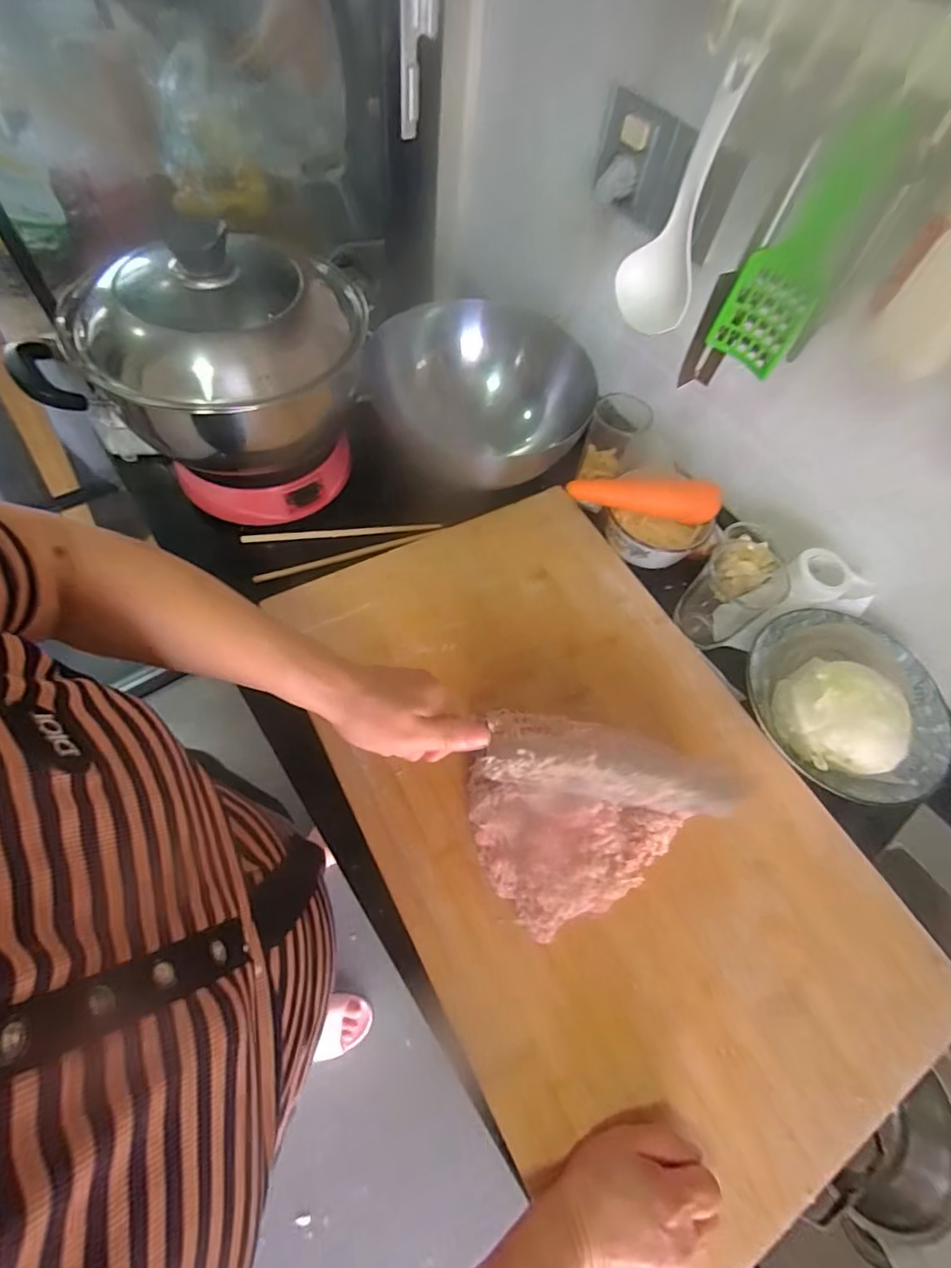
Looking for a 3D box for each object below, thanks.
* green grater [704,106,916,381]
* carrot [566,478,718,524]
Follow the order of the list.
[{"bbox_3d":[0.245,-0.290,0.407,0.008,0.165,0.064,-31,65,-29],"label":"green grater"},{"bbox_3d":[0.190,-0.156,0.601,0.172,0.051,0.034,6,61,-3],"label":"carrot"}]

